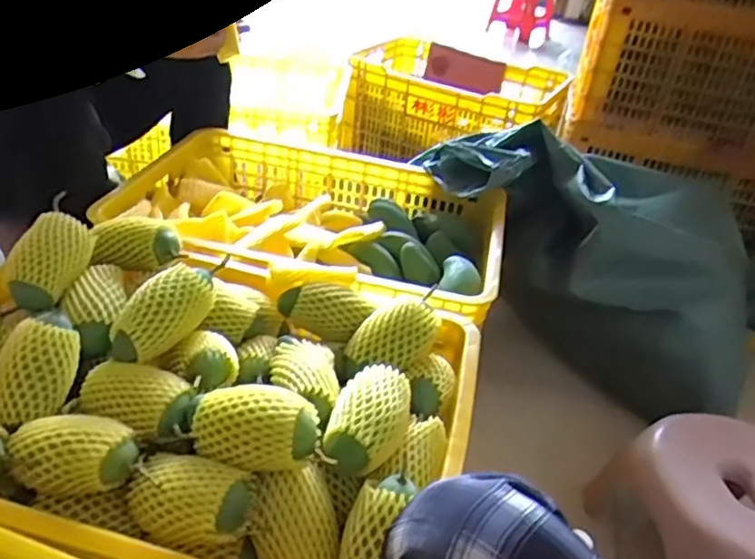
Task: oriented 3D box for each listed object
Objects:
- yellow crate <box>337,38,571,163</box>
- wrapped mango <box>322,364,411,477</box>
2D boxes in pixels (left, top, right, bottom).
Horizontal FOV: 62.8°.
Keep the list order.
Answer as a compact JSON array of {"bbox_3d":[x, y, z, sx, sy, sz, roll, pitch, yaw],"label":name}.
[{"bbox_3d":[0.208,-0.488,1.772,0.559,0.235,0.399,21,37,20],"label":"yellow crate"},{"bbox_3d":[-0.008,0.140,0.605,0.069,0.064,0.116,16,35,13],"label":"wrapped mango"}]

